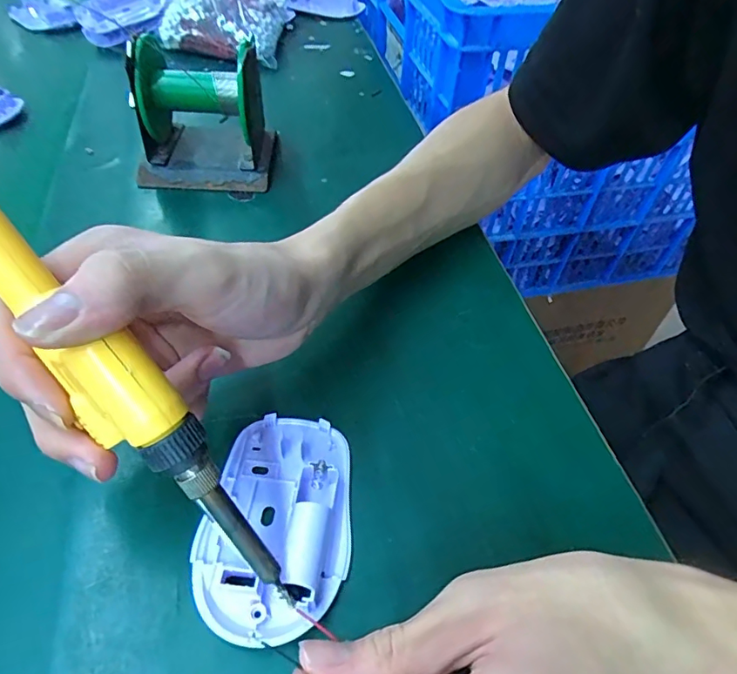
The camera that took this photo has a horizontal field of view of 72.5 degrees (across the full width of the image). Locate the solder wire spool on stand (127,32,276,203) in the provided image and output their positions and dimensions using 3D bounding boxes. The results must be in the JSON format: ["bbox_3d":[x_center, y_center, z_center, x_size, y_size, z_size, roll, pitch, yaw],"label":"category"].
[{"bbox_3d":[-0.122,-0.165,0.371,0.101,0.089,0.088,-6,49,-8],"label":"solder wire spool on stand"}]

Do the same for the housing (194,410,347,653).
[{"bbox_3d":[-0.039,0.073,0.213,0.060,0.018,0.095,3,48,-4],"label":"housing"}]

